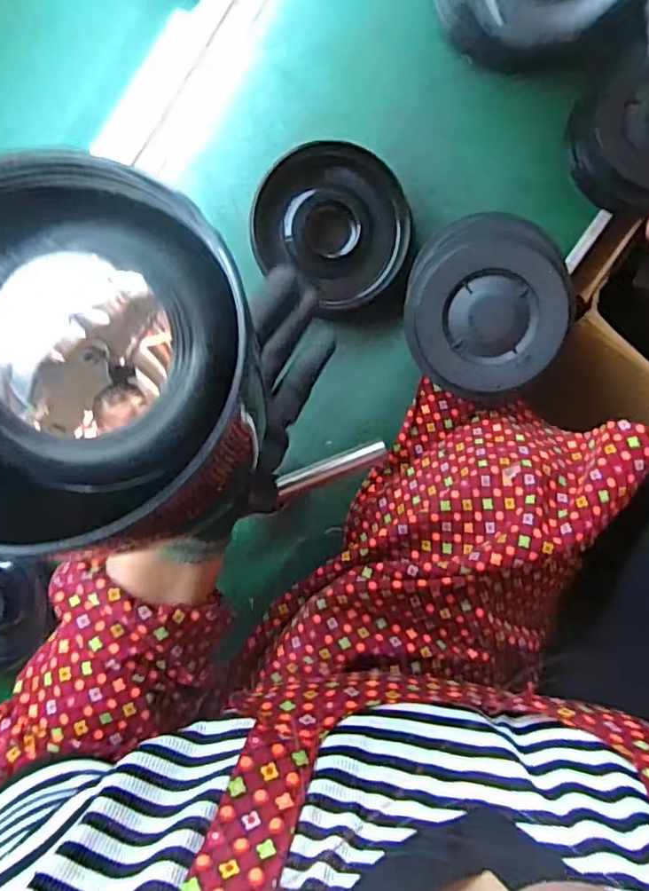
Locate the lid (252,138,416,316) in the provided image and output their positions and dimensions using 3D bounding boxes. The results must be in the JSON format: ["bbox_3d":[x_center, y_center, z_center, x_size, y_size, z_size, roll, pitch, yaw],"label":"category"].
[{"bbox_3d":[0.009,-0.175,0.471,0.124,0.019,0.109,29,101,-18],"label":"lid"}]

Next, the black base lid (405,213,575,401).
[{"bbox_3d":[0.121,-0.102,0.446,0.114,0.029,0.127,7,95,1],"label":"black base lid"}]

